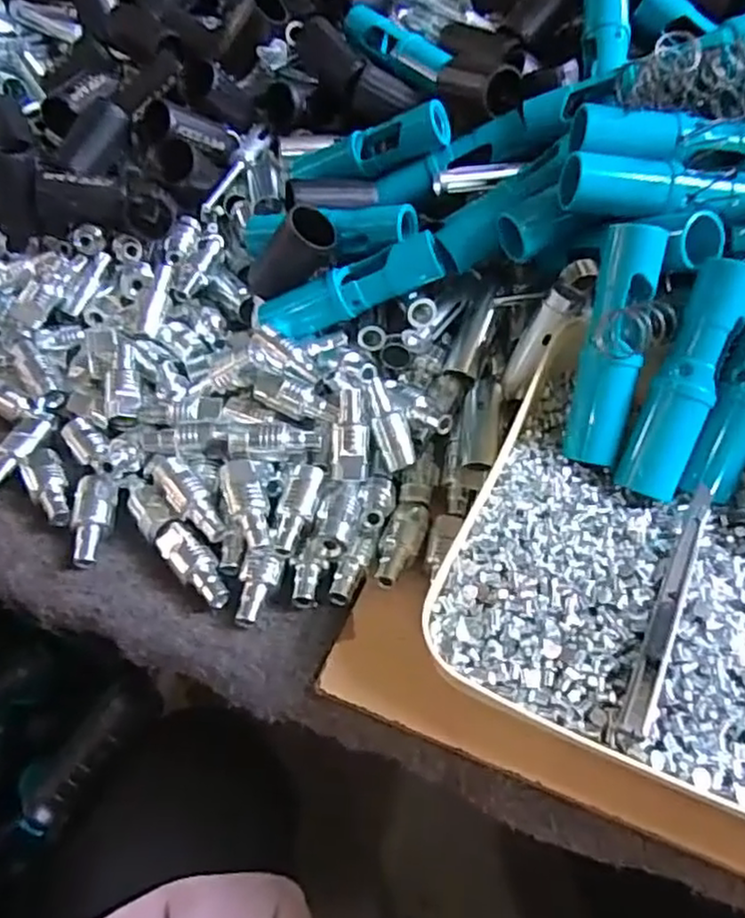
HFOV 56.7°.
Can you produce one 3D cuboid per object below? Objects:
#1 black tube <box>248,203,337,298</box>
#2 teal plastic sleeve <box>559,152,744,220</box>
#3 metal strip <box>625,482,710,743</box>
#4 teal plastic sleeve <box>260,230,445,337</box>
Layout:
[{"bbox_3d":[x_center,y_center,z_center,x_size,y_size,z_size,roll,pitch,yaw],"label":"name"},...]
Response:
[{"bbox_3d":[-0.057,-0.129,0.441,0.031,0.069,0.035,34,41,-29],"label":"black tube"},{"bbox_3d":[0.162,-0.149,0.373,0.114,0.025,0.029,3,49,0],"label":"teal plastic sleeve"},{"bbox_3d":[0.133,0.061,0.306,0.010,0.008,0.133,22,52,16],"label":"metal strip"},{"bbox_3d":[-0.014,-0.105,0.431,0.117,0.033,0.027,-19,48,14],"label":"teal plastic sleeve"}]

